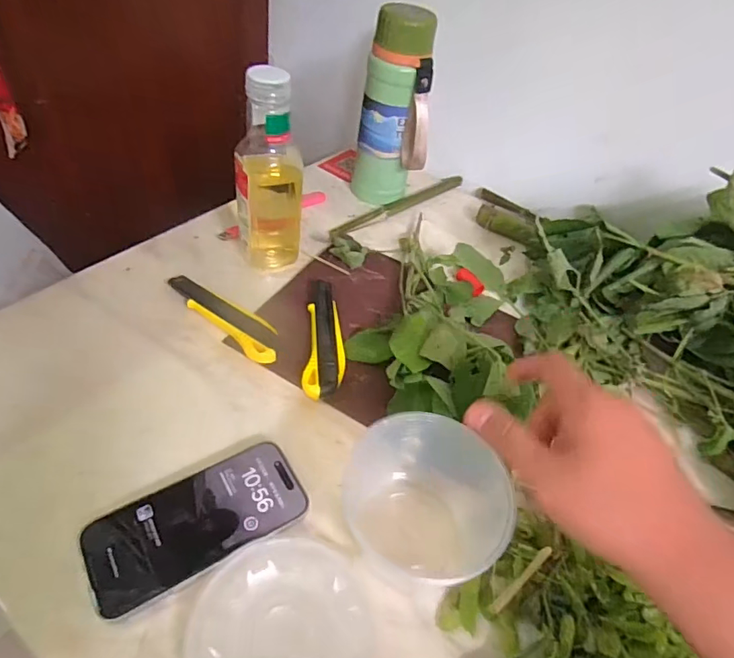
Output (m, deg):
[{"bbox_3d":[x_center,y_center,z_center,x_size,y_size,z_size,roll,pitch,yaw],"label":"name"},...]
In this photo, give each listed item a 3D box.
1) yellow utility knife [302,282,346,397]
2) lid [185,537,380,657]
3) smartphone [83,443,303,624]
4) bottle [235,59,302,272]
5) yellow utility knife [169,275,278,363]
[{"bbox_3d":[-0.040,0.008,0.478,0.035,0.014,0.140,3,45,-5],"label":"yellow utility knife"},{"bbox_3d":[-0.050,0.193,0.308,0.112,0.017,0.117,4,45,-4],"label":"lid"},{"bbox_3d":[-0.119,0.135,0.354,0.142,0.010,0.072,-21,51,-26],"label":"smartphone"},{"bbox_3d":[-0.096,-0.151,0.495,0.064,0.198,0.044,-2,46,-12],"label":"bottle"},{"bbox_3d":[-0.134,-0.013,0.481,0.144,0.015,0.036,35,51,24],"label":"yellow utility knife"}]

